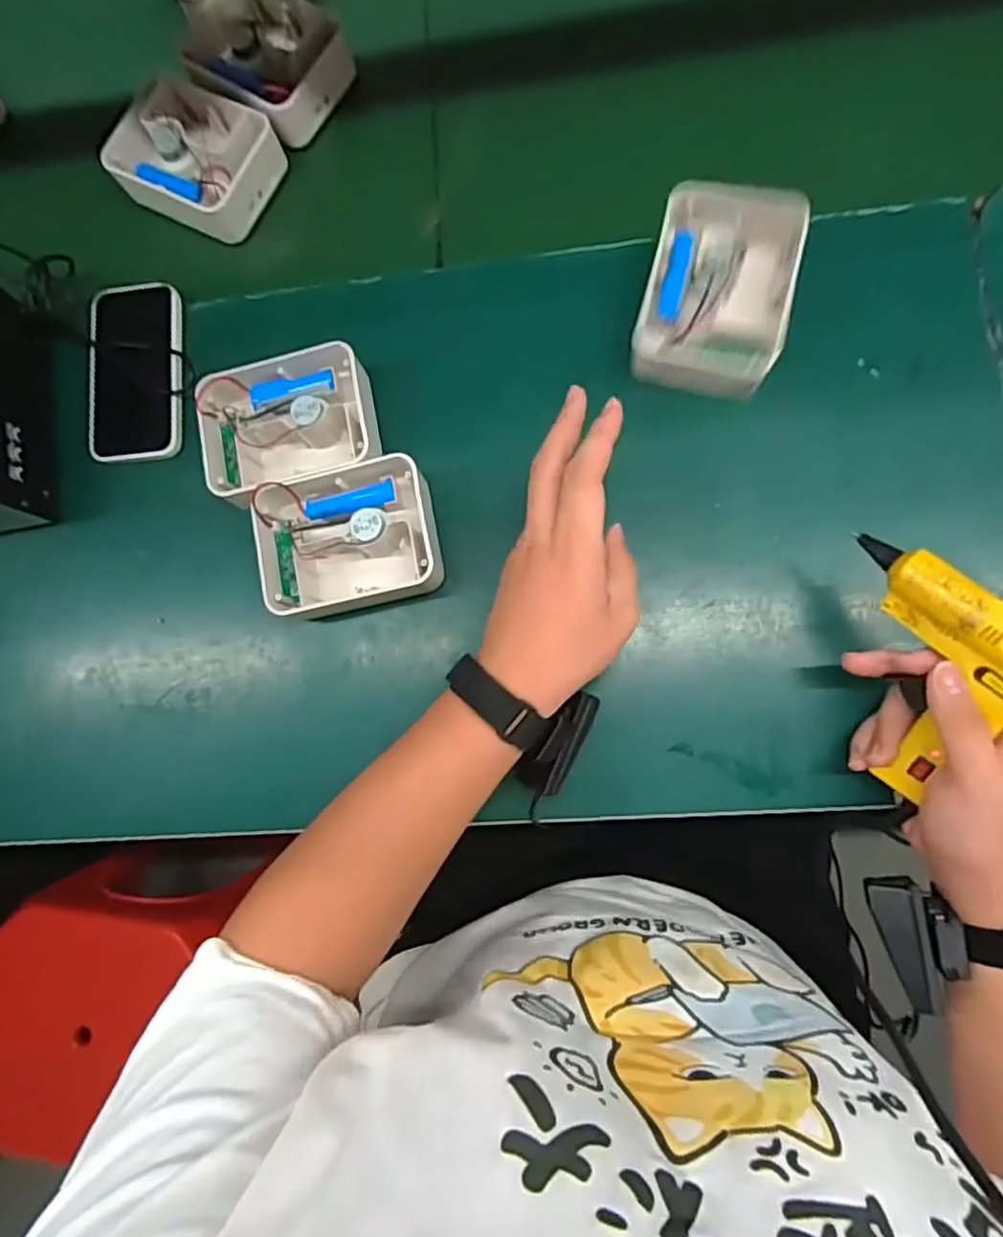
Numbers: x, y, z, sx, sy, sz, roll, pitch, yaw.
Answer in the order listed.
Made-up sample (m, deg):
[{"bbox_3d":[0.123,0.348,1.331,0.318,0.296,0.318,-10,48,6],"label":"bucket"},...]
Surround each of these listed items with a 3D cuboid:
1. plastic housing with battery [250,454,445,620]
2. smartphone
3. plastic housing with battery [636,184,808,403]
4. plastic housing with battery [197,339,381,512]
[{"bbox_3d":[-0.110,-0.059,0.468,0.131,0.042,0.103,-10,81,6],"label":"plastic housing with battery"},{"bbox_3d":[-0.305,-0.207,0.517,0.081,0.011,0.147,-3,82,7],"label":"smartphone"},{"bbox_3d":[0.157,-0.236,0.459,0.100,0.042,0.140,15,85,9],"label":"plastic housing with battery"},{"bbox_3d":[-0.163,-0.146,0.482,0.131,0.039,0.109,-12,81,6],"label":"plastic housing with battery"}]

